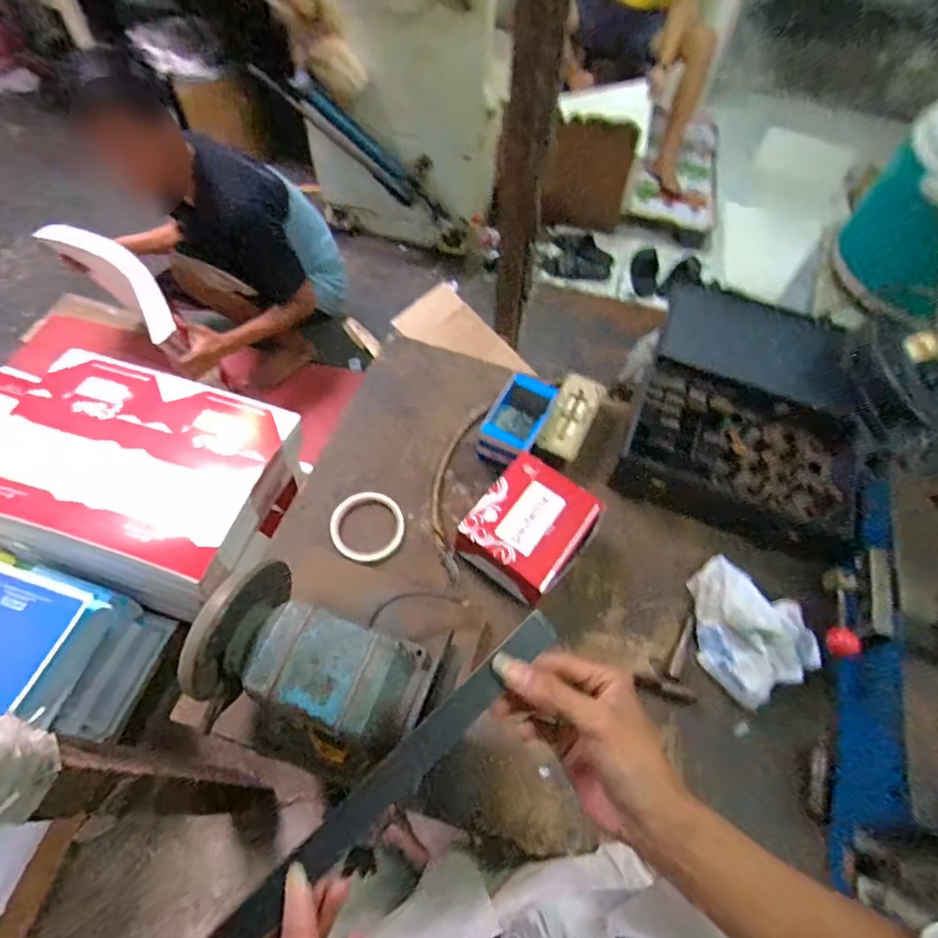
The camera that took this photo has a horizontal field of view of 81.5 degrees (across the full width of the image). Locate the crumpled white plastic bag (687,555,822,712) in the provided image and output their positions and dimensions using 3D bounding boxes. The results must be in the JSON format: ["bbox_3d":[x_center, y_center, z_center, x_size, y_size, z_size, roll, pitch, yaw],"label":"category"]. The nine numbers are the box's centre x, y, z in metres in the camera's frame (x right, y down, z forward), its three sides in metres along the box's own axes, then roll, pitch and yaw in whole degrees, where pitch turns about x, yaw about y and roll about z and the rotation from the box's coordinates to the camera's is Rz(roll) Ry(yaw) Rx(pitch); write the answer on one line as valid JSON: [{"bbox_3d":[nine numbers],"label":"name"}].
[{"bbox_3d":[0.323,0.189,0.637,0.148,0.045,0.123,40,65,18],"label":"crumpled white plastic bag"}]

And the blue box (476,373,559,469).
[{"bbox_3d":[0.066,-0.063,0.767,0.072,0.068,0.125,25,61,10],"label":"blue box"}]

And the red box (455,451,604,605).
[{"bbox_3d":[0.075,0.075,0.673,0.129,0.059,0.157,36,64,16],"label":"red box"}]

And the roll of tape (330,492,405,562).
[{"bbox_3d":[-0.129,0.073,0.697,0.090,0.015,0.090,2,60,-3],"label":"roll of tape"}]

